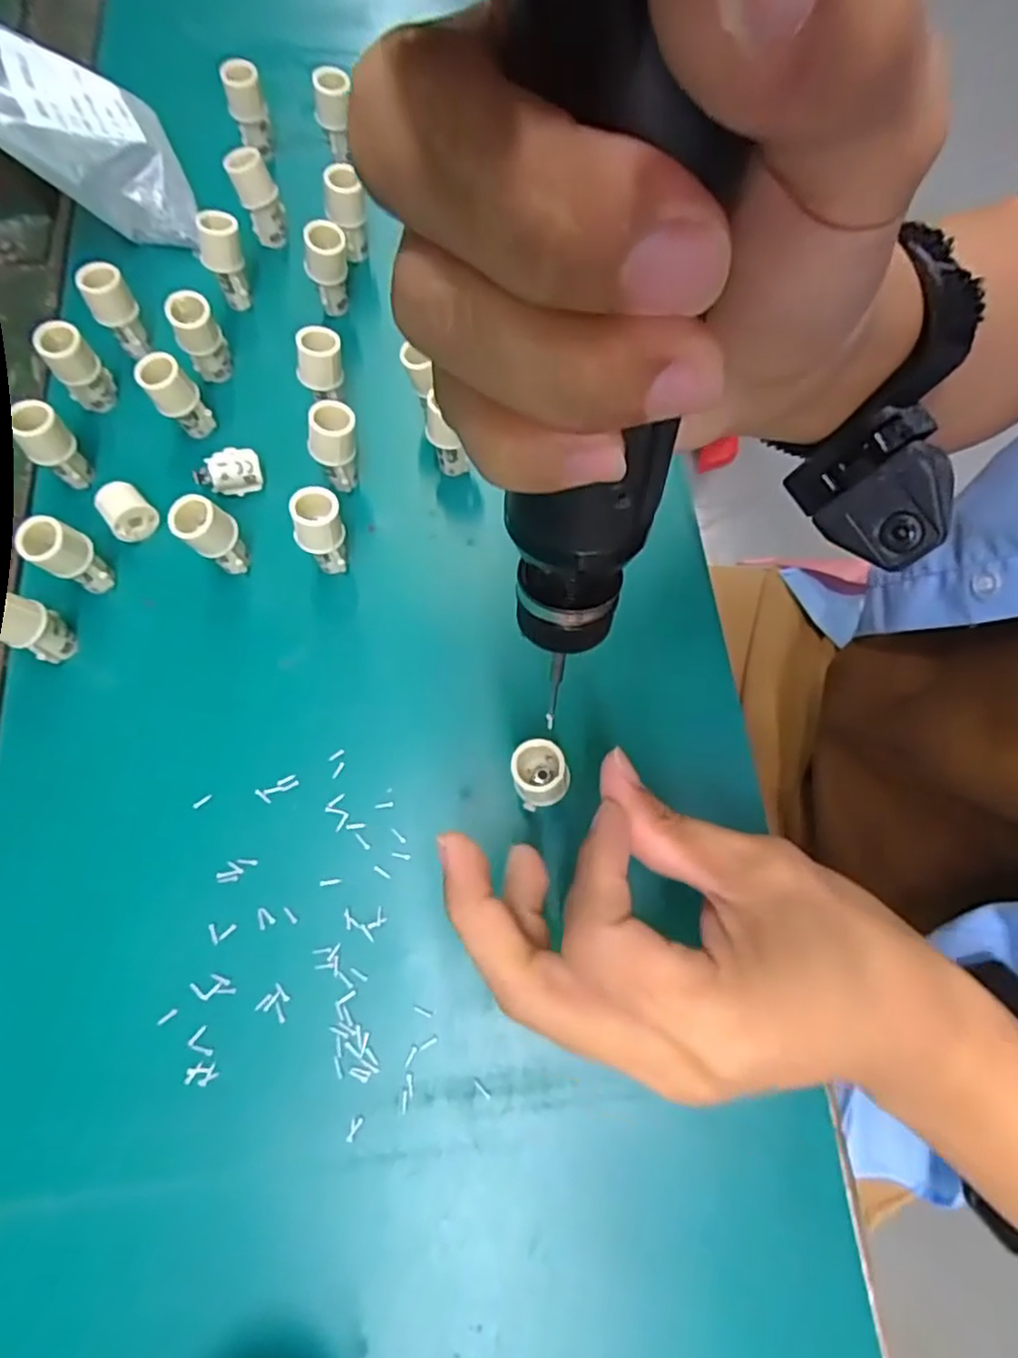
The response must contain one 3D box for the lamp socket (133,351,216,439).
[{"bbox_3d":[-0.152,-0.127,0.316,0.019,0.042,0.017,-34,73,-11],"label":"lamp socket"}]

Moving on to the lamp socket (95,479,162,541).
[{"bbox_3d":[-0.171,-0.074,0.309,0.019,0.021,0.020,-37,74,-12],"label":"lamp socket"}]

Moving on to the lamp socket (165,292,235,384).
[{"bbox_3d":[-0.144,-0.159,0.327,0.019,0.046,0.016,-25,72,-8],"label":"lamp socket"}]

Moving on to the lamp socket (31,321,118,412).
[{"bbox_3d":[-0.202,-0.144,0.326,0.020,0.047,0.016,-34,73,-11],"label":"lamp socket"}]

